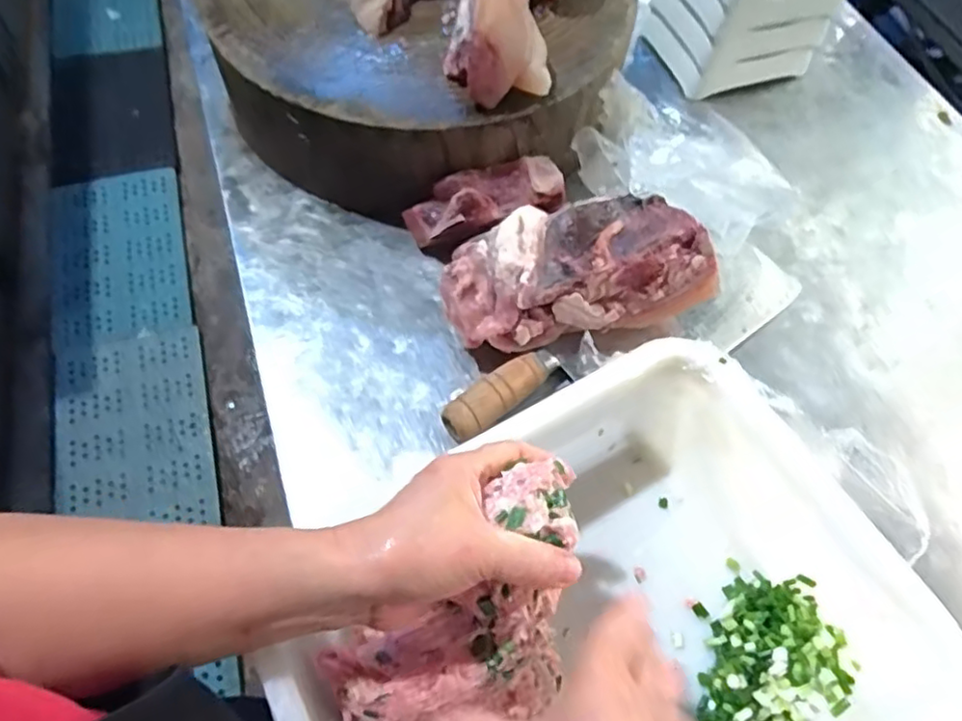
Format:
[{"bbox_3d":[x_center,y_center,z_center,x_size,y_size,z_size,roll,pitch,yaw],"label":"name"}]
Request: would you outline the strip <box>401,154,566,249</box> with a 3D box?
[{"bbox_3d":[0.001,-0.139,0.554,0.139,0.043,0.044,-18,62,8],"label":"strip"}]

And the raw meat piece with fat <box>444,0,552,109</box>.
[{"bbox_3d":[0.009,-0.271,0.517,0.075,0.075,0.108,-8,63,-9],"label":"raw meat piece with fat"}]

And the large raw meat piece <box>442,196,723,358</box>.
[{"bbox_3d":[0.074,-0.070,0.521,0.204,0.089,0.096,-9,63,-9],"label":"large raw meat piece"}]

